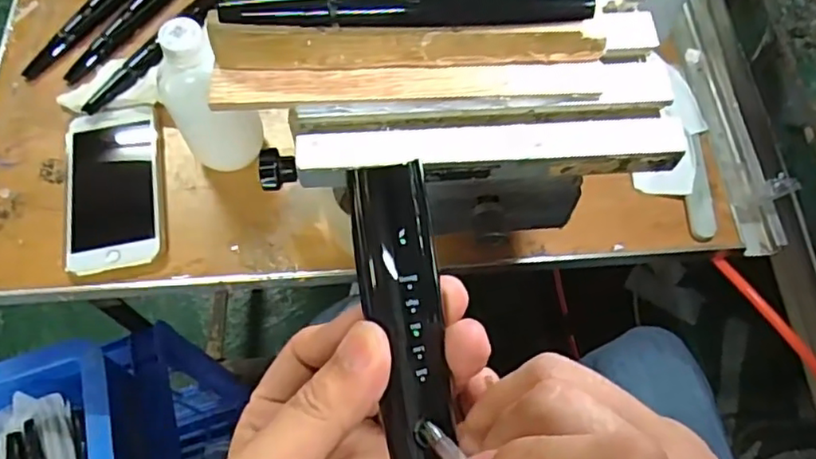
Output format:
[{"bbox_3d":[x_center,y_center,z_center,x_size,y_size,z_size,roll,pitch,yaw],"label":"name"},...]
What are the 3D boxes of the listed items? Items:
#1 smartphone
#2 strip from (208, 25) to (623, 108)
[{"bbox_3d":[-0.256,-0.039,0.544,0.076,0.009,0.154,-11,65,-5],"label":"smartphone"},{"bbox_3d":[0.003,-0.080,0.308,0.198,0.026,0.027,0,65,1],"label":"strip"}]

